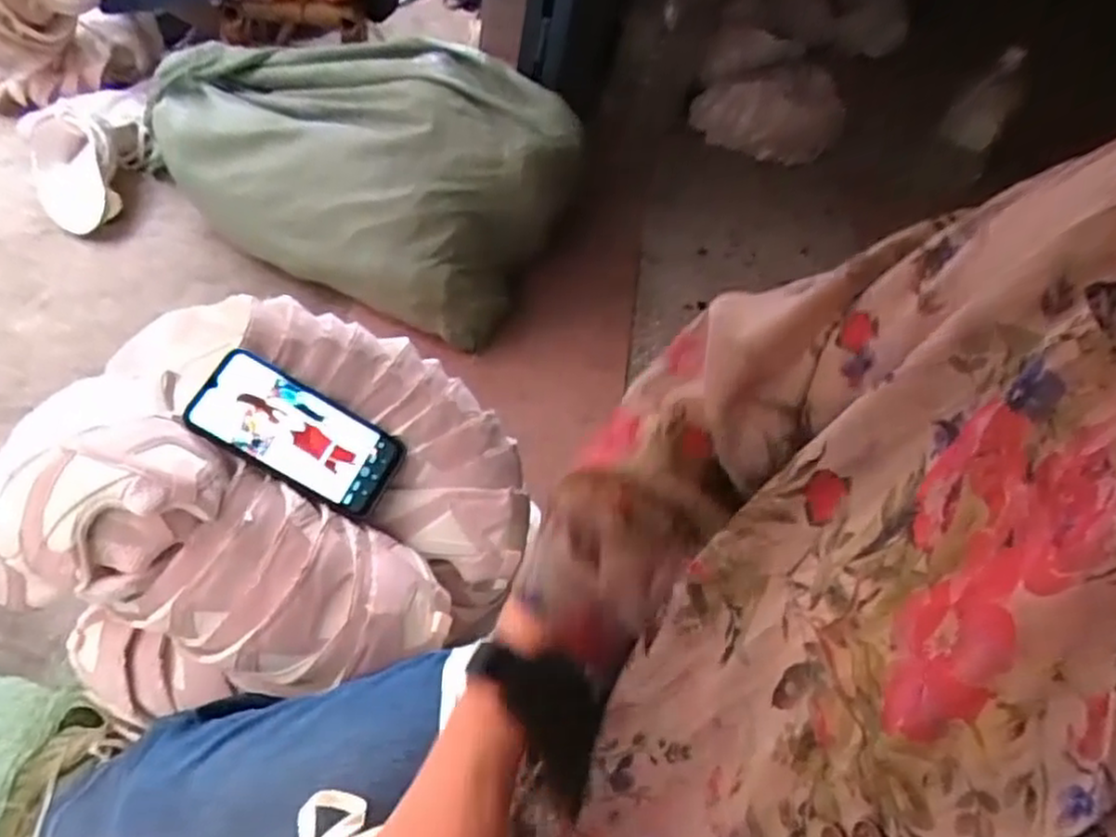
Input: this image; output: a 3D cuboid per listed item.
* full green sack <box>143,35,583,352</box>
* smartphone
[{"bbox_3d":[-0.337,-0.467,1.255,0.678,0.291,0.412,28,50,9],"label":"full green sack"},{"bbox_3d":[-0.213,0.013,0.601,0.165,0.011,0.079,30,67,-14],"label":"smartphone"}]

